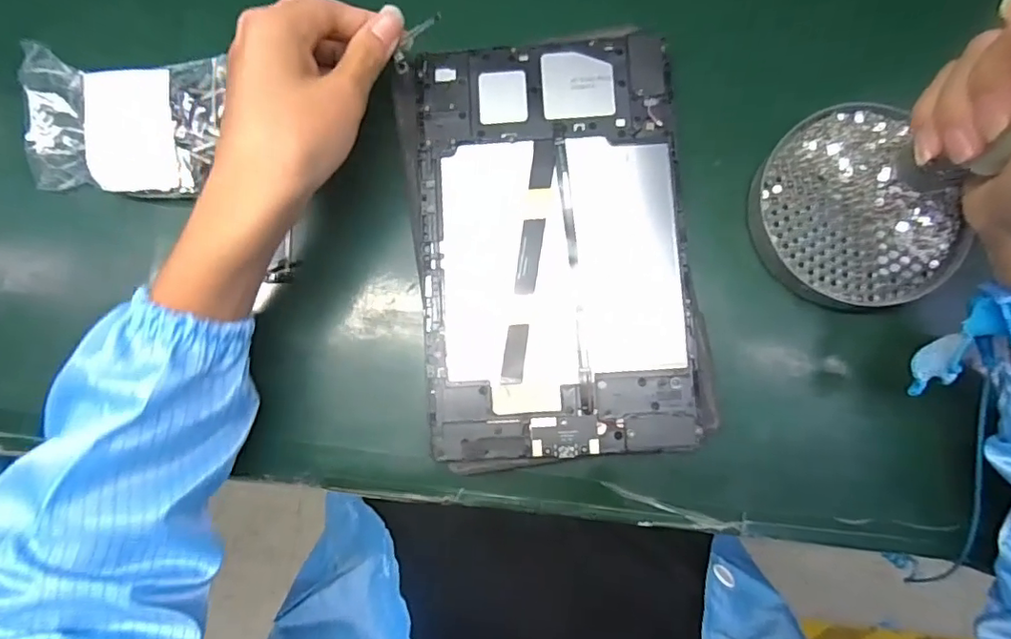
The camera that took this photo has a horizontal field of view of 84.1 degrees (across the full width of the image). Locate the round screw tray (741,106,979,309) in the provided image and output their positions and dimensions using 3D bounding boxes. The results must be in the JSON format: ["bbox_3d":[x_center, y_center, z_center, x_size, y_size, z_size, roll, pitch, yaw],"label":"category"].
[{"bbox_3d":[0.194,-0.059,0.320,0.103,0.020,0.112,-1,84,6],"label":"round screw tray"}]

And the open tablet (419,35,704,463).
[{"bbox_3d":[0.026,-0.044,0.319,0.145,0.004,0.235,-3,83,3],"label":"open tablet"}]

